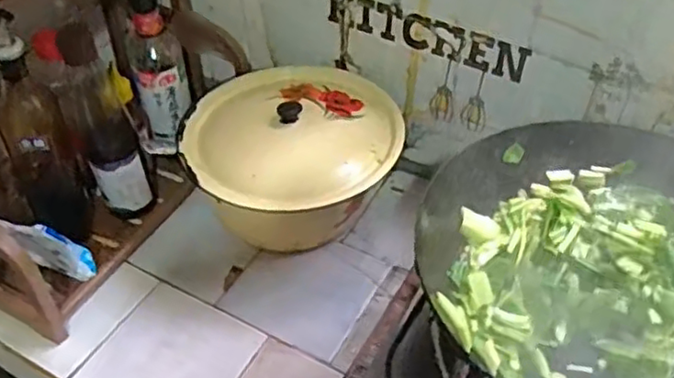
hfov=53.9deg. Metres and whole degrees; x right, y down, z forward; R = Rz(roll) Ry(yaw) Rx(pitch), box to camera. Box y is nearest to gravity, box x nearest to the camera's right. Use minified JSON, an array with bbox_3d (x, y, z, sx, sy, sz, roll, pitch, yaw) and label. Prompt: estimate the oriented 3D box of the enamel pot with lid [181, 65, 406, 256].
[{"bbox_3d":[-0.053,-0.037,0.798,0.249,0.134,0.224,-22,50,-19],"label":"enamel pot with lid"}]

